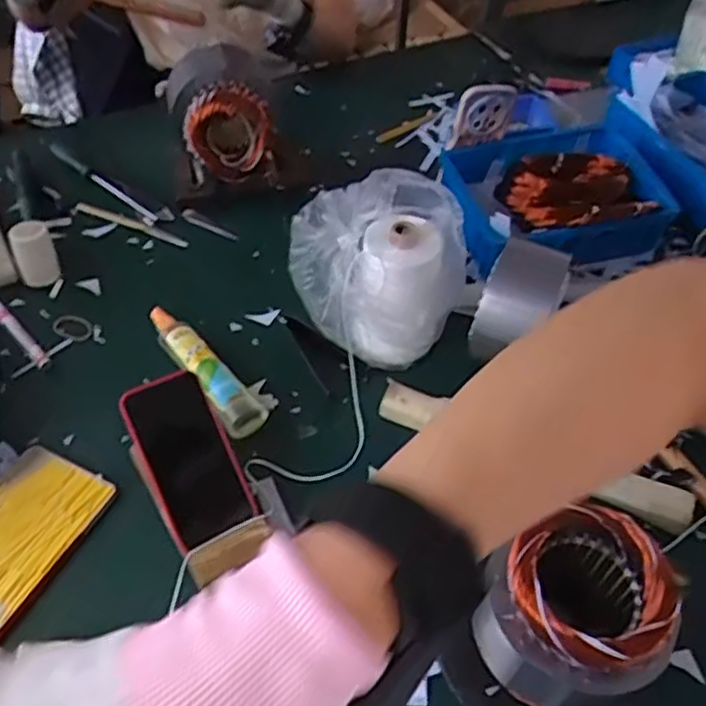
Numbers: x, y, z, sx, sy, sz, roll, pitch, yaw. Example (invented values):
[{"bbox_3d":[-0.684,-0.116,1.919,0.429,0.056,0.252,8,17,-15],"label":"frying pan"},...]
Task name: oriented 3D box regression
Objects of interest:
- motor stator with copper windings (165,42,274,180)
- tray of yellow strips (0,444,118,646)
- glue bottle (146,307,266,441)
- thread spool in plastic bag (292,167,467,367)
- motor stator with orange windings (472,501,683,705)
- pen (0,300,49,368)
[{"bbox_3d":[-0.178,-0.330,0.954,0.136,0.146,0.099,-9,50,-9],"label":"motor stator with copper windings"},{"bbox_3d":[-0.343,0.190,0.697,0.116,0.022,0.200,22,52,17],"label":"tray of yellow strips"},{"bbox_3d":[-0.174,0.009,0.818,0.047,0.036,0.219,-29,56,-23],"label":"glue bottle"},{"bbox_3d":[0.021,-0.112,0.836,0.202,0.159,0.182,31,55,23],"label":"thread spool in plastic bag"},{"bbox_3d":[0.179,0.227,0.591,0.136,0.148,0.125,1,49,-1],"label":"motor stator with orange windings"},{"bbox_3d":[-0.411,-0.026,0.859,0.021,0.012,0.138,-36,59,-27],"label":"pen"}]

